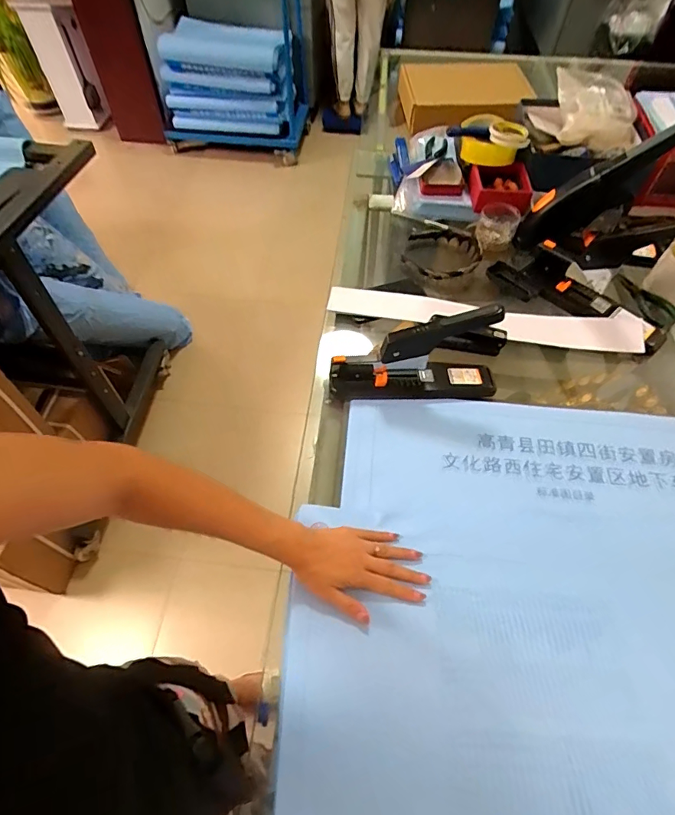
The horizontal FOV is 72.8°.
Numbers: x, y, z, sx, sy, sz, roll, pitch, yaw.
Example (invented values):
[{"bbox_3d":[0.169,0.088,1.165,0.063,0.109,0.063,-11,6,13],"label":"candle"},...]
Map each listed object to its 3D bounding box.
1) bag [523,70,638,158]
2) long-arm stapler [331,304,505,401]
[{"bbox_3d":[0.617,-0.735,1.118,0.257,0.063,0.283,26,60,16],"label":"bag"},{"bbox_3d":[0.142,-0.085,0.737,0.306,0.162,0.068,-2,56,-2],"label":"long-arm stapler"}]

